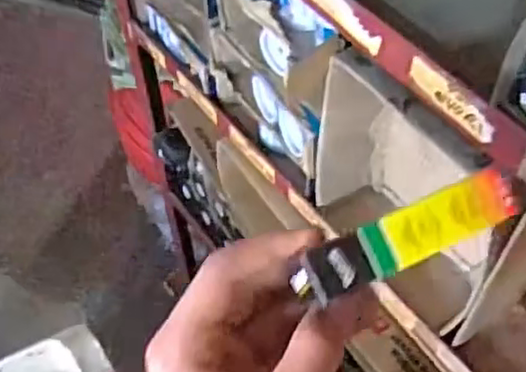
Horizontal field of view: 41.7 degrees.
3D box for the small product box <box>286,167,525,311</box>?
[{"bbox_3d":[0.062,0.022,0.300,0.101,0.014,0.023,-23,85,-14],"label":"small product box"}]

